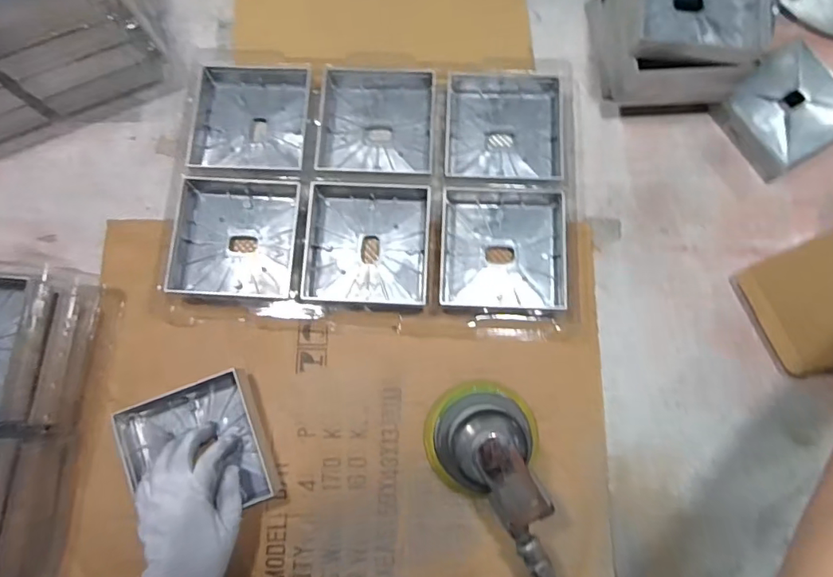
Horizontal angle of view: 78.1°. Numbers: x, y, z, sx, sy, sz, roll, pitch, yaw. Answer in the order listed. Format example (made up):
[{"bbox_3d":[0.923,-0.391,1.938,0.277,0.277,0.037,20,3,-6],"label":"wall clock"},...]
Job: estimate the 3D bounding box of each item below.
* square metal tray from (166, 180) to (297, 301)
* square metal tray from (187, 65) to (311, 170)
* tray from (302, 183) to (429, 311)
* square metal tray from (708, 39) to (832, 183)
[{"bbox_3d":[-0.201,-0.057,0.582,0.136,0.033,0.141,1,75,1],"label":"square metal tray"},{"bbox_3d":[-0.195,-0.205,0.617,0.138,0.034,0.142,1,75,1],"label":"square metal tray"},{"bbox_3d":[-0.054,-0.050,0.576,0.137,0.033,0.141,2,75,1],"label":"tray"},{"bbox_3d":[0.440,-0.212,0.612,0.140,0.036,0.126,-31,77,-8],"label":"square metal tray"}]

